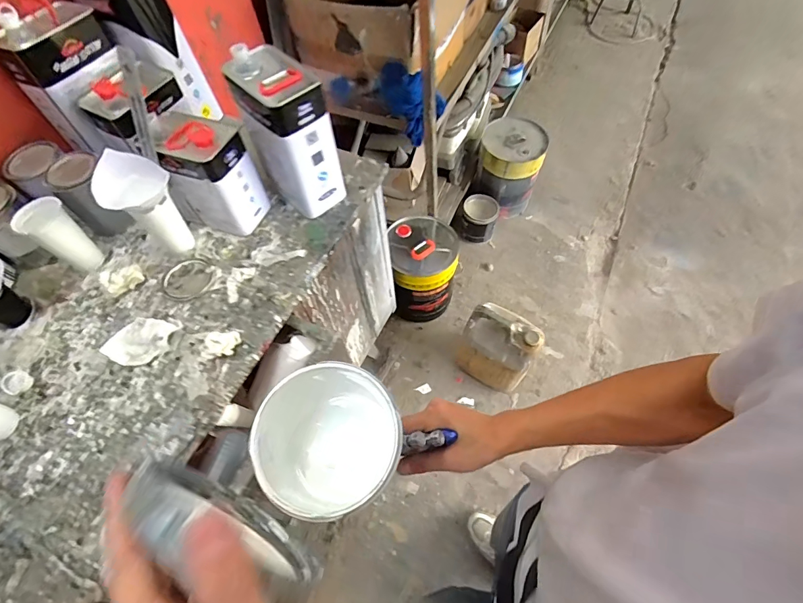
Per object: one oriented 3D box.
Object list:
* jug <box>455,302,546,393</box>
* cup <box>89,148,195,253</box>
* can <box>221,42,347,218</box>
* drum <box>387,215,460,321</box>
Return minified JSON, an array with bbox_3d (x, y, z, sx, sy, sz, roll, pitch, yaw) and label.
[{"bbox_3d":[0.321,0.163,1.379,0.257,0.331,0.153,18,61,13],"label":"jug"},{"bbox_3d":[-0.465,-0.168,0.753,0.104,0.172,0.101,-1,59,2],"label":"cup"},{"bbox_3d":[-0.210,-0.309,0.783,0.112,0.260,0.160,-40,65,-20],"label":"can"},{"bbox_3d":[0.086,-0.121,1.515,0.234,0.312,0.251,0,59,3],"label":"drum"}]

